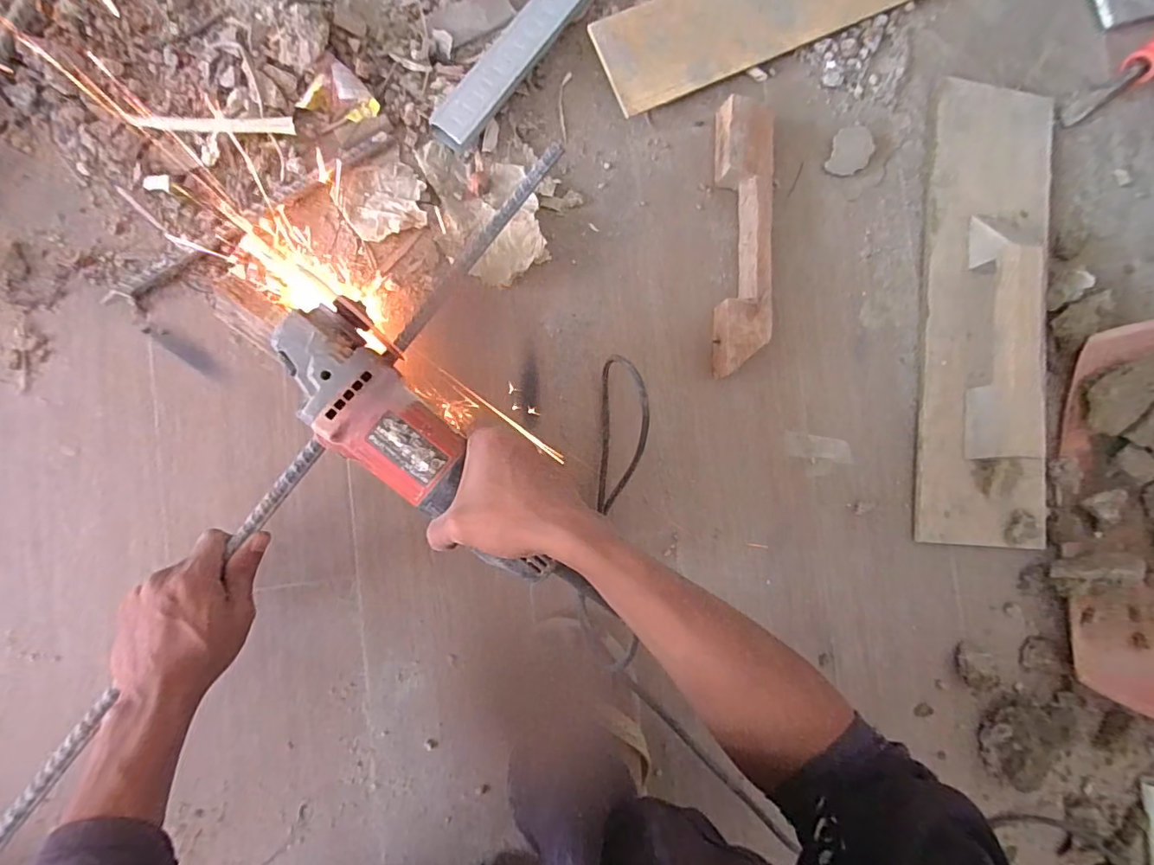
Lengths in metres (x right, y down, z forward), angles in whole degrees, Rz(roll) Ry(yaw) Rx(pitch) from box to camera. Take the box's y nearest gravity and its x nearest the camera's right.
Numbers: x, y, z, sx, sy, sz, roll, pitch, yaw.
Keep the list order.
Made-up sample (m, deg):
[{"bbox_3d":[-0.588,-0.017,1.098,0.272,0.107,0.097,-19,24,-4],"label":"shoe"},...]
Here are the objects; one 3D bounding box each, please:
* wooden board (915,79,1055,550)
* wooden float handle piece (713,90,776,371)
[{"bbox_3d":[0.448,-0.131,0.544,0.155,0.067,0.499,3,87,-9],"label":"wooden board"},{"bbox_3d":[0.164,-0.190,0.520,0.056,0.034,0.269,2,87,-9],"label":"wooden float handle piece"}]

